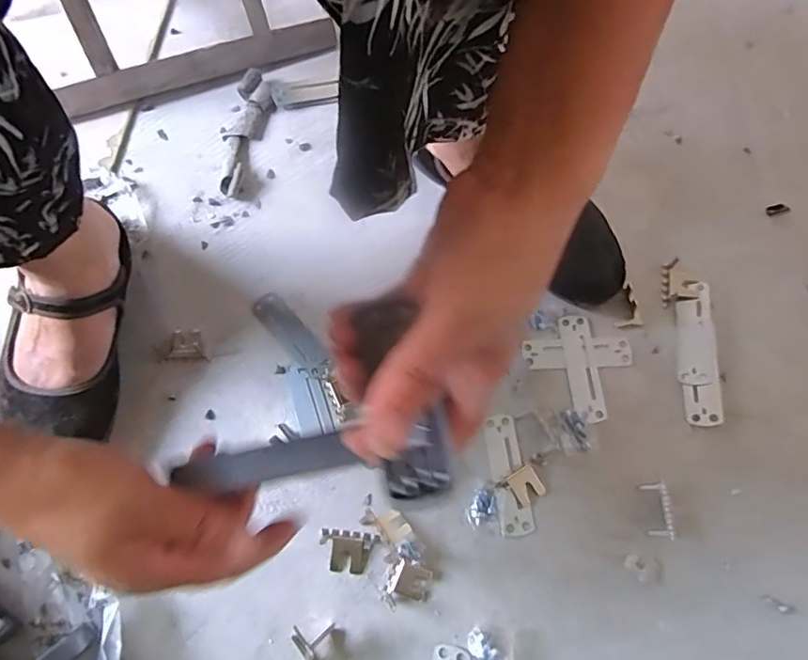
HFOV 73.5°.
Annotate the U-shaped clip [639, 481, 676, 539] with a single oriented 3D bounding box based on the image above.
[{"bbox_3d":[0.200,0.141,0.425,0.017,0.017,0.042,1,70,2],"label":"U-shaped clip"}]

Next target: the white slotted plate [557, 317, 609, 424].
[{"bbox_3d":[0.155,0.032,0.471,0.028,0.004,0.094,-5,70,0],"label":"white slotted plate"}]

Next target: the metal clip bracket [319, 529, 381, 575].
[{"bbox_3d":[-0.045,0.175,0.426,0.045,0.004,0.031,6,70,4],"label":"metal clip bracket"}]

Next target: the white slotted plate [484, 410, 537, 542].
[{"bbox_3d":[0.085,0.119,0.444,0.027,0.004,0.095,-9,78,-4],"label":"white slotted plate"}]

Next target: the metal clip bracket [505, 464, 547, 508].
[{"bbox_3d":[0.099,0.126,0.437,0.024,0.007,0.026,-30,72,-9],"label":"metal clip bracket"}]

